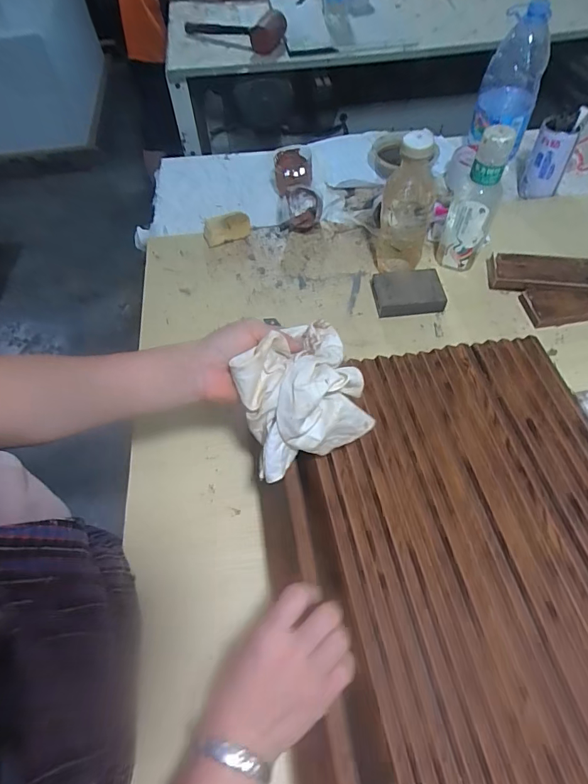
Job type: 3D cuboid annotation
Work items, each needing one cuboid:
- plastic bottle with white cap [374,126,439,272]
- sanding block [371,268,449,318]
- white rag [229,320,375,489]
[{"bbox_3d":[0.163,-0.262,0.632,0.071,0.203,0.076,12,61,8],"label":"plastic bottle with white cap"},{"bbox_3d":[0.174,-0.153,0.676,0.105,0.027,0.077,-1,60,1],"label":"sanding block"},{"bbox_3d":[0.004,0.004,0.428,0.117,0.098,0.096,-25,63,-13],"label":"white rag"}]

